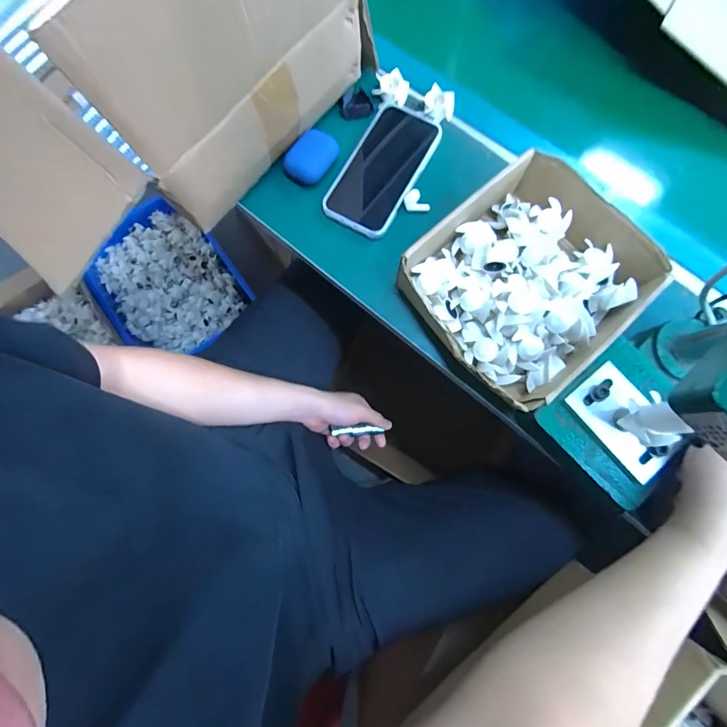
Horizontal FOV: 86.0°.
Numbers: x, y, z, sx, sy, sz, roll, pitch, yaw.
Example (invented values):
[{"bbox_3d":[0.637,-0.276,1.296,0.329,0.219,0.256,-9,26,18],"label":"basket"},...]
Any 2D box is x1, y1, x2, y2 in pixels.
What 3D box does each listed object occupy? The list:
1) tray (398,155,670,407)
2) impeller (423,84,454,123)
[{"bbox_3d":[0.171,-0.087,0.407,0.223,0.064,0.200,-39,80,-8],"label":"tray"},{"bbox_3d":[0.094,-0.319,0.481,0.037,0.020,0.037,11,77,2],"label":"impeller"}]

